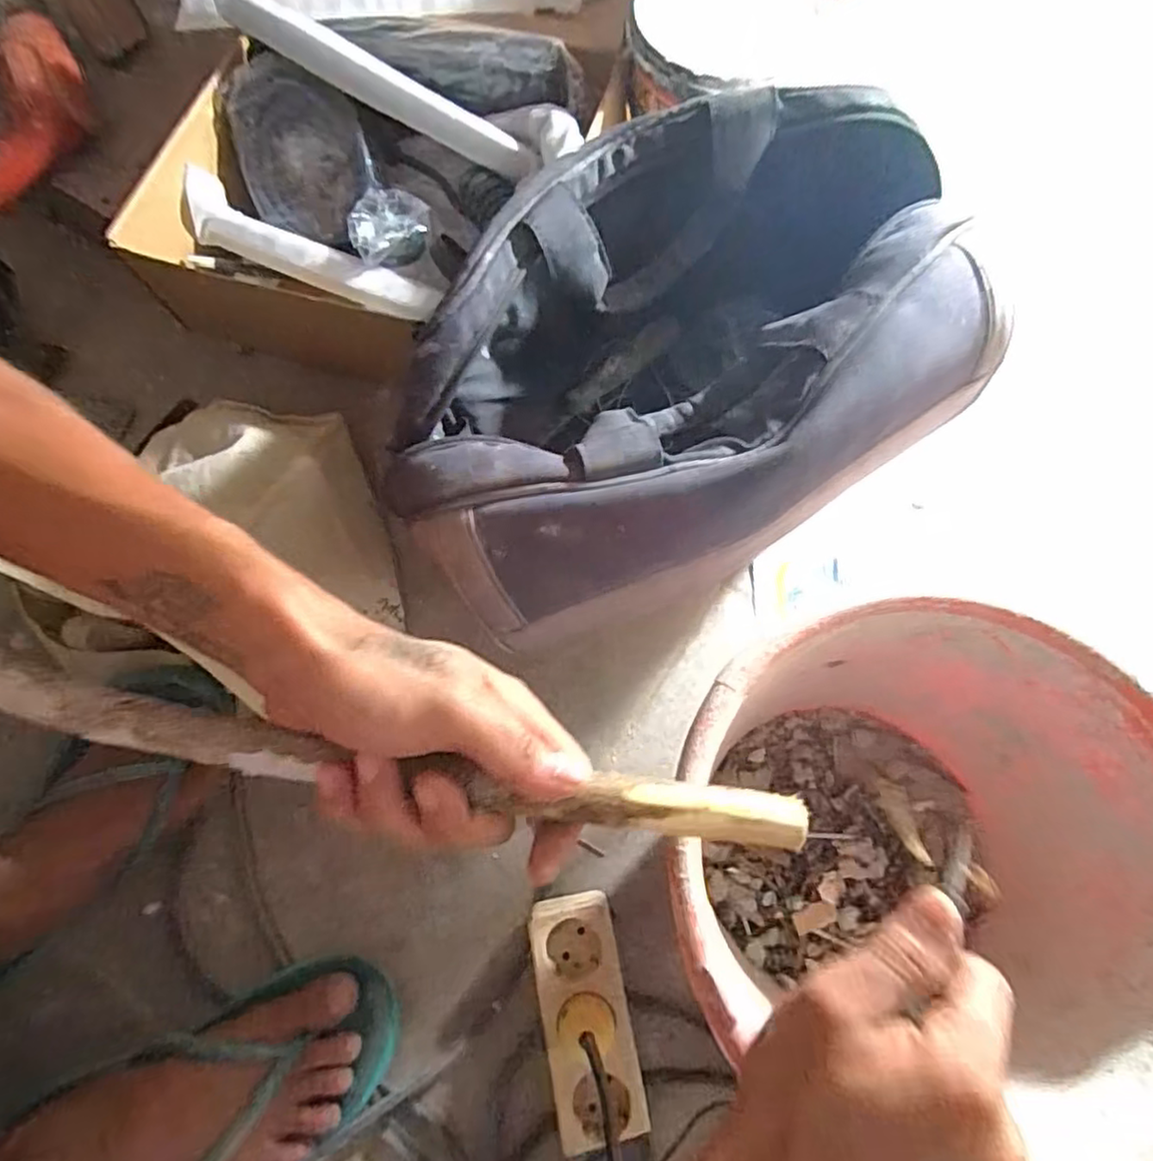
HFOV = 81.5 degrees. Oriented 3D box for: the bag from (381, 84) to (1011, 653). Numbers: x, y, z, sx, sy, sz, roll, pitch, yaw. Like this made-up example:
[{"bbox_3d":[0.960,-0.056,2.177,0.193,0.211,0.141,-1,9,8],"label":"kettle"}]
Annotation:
[{"bbox_3d":[0.059,-0.122,0.434,0.354,0.211,0.234,-34,75,-9],"label":"bag"}]

